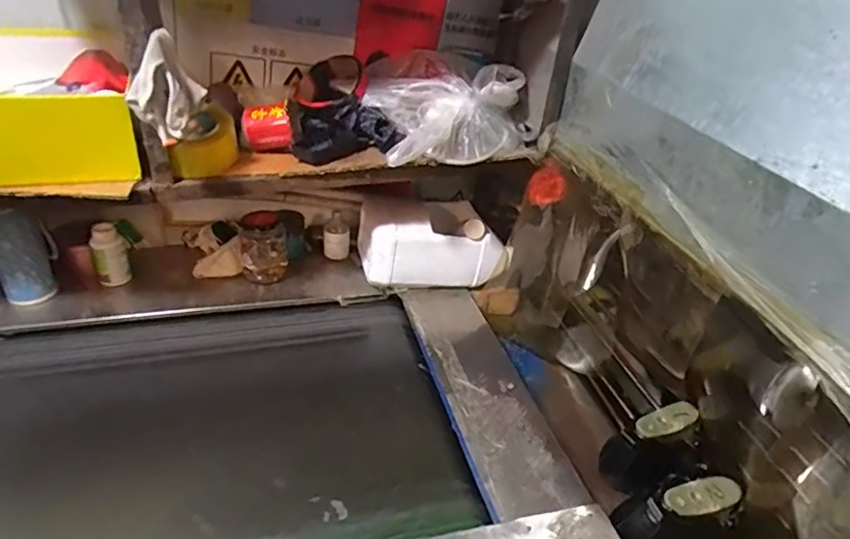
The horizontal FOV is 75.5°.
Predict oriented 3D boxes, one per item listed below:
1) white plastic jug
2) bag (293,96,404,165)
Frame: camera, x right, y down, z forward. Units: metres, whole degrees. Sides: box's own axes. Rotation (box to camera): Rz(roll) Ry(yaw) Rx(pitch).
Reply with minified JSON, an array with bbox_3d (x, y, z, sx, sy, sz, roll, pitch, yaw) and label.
[{"bbox_3d":[0.012,-0.055,1.053,0.266,0.133,0.150,-3,36,-12],"label":"white plastic jug"},{"bbox_3d":[-0.120,-0.216,0.848,0.158,0.062,0.121,-1,36,-11],"label":"bag"}]

